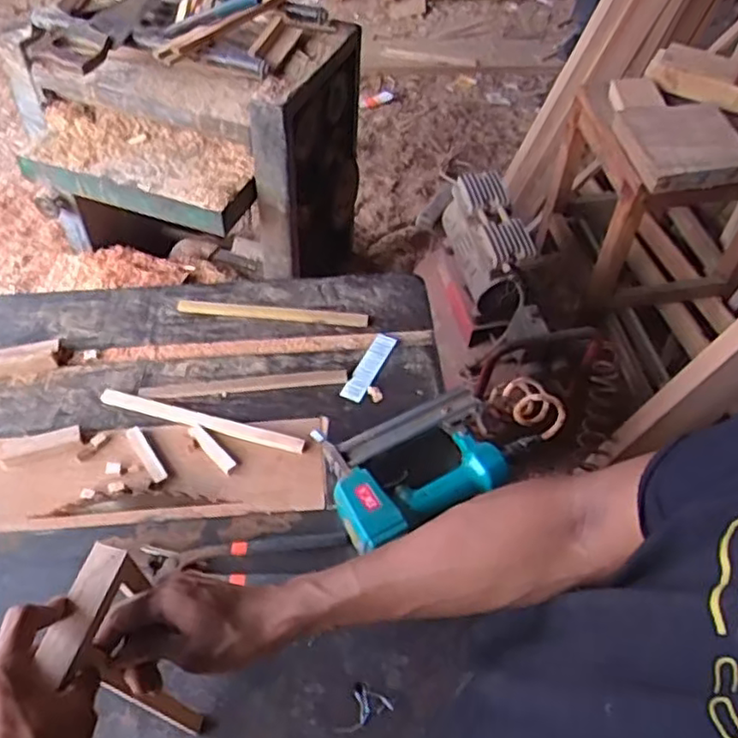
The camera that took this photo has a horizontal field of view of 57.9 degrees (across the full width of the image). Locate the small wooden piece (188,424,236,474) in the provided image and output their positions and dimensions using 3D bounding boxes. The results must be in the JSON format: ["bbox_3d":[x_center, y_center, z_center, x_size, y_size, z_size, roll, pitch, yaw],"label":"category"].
[{"bbox_3d":[-0.197,0.098,0.832,0.079,0.010,0.017,39,60,25],"label":"small wooden piece"}]

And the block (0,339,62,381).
[{"bbox_3d":[-0.492,-0.007,0.903,0.139,0.023,0.048,-13,53,-12],"label":"block"}]

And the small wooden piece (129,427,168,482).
[{"bbox_3d":[-0.273,0.104,0.820,0.016,0.009,0.088,-27,58,-22],"label":"small wooden piece"}]

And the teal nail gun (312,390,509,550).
[{"bbox_3d":[0.060,0.105,0.799,0.228,0.058,0.198,-17,54,-15],"label":"teal nail gun"}]

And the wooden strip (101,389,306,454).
[{"bbox_3d":[-0.216,0.064,0.857,0.274,0.006,0.024,14,53,9],"label":"wooden strip"}]

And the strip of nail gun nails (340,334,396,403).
[{"bbox_3d":[0.002,-0.005,0.922,0.033,0.010,0.122,21,54,14],"label":"strip of nail gun nails"}]

